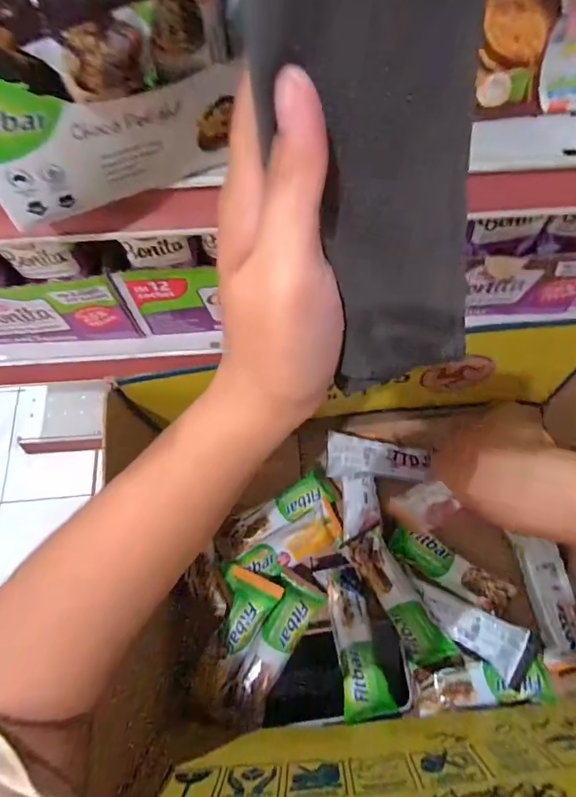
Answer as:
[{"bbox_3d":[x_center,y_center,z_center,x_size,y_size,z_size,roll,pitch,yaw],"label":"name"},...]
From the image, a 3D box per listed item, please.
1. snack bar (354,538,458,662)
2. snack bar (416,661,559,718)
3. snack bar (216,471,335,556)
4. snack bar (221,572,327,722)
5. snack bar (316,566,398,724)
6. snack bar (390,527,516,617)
[{"bbox_3d":[0.104,0.185,0.405,0.036,0.022,0.120,-30,71,-11],"label":"snack bar"},{"bbox_3d":[0.172,0.253,0.385,0.114,0.019,0.032,-6,68,-2],"label":"snack bar"},{"bbox_3d":[-0.014,0.119,0.453,0.123,0.014,0.035,-26,70,-9],"label":"snack bar"},{"bbox_3d":[-0.012,0.227,0.403,0.045,0.013,0.124,24,70,10],"label":"snack bar"},{"bbox_3d":[0.059,0.219,0.401,0.042,0.017,0.122,-13,68,-5],"label":"snack bar"},{"bbox_3d":[0.159,0.166,0.424,0.119,0.010,0.034,30,71,12],"label":"snack bar"}]

